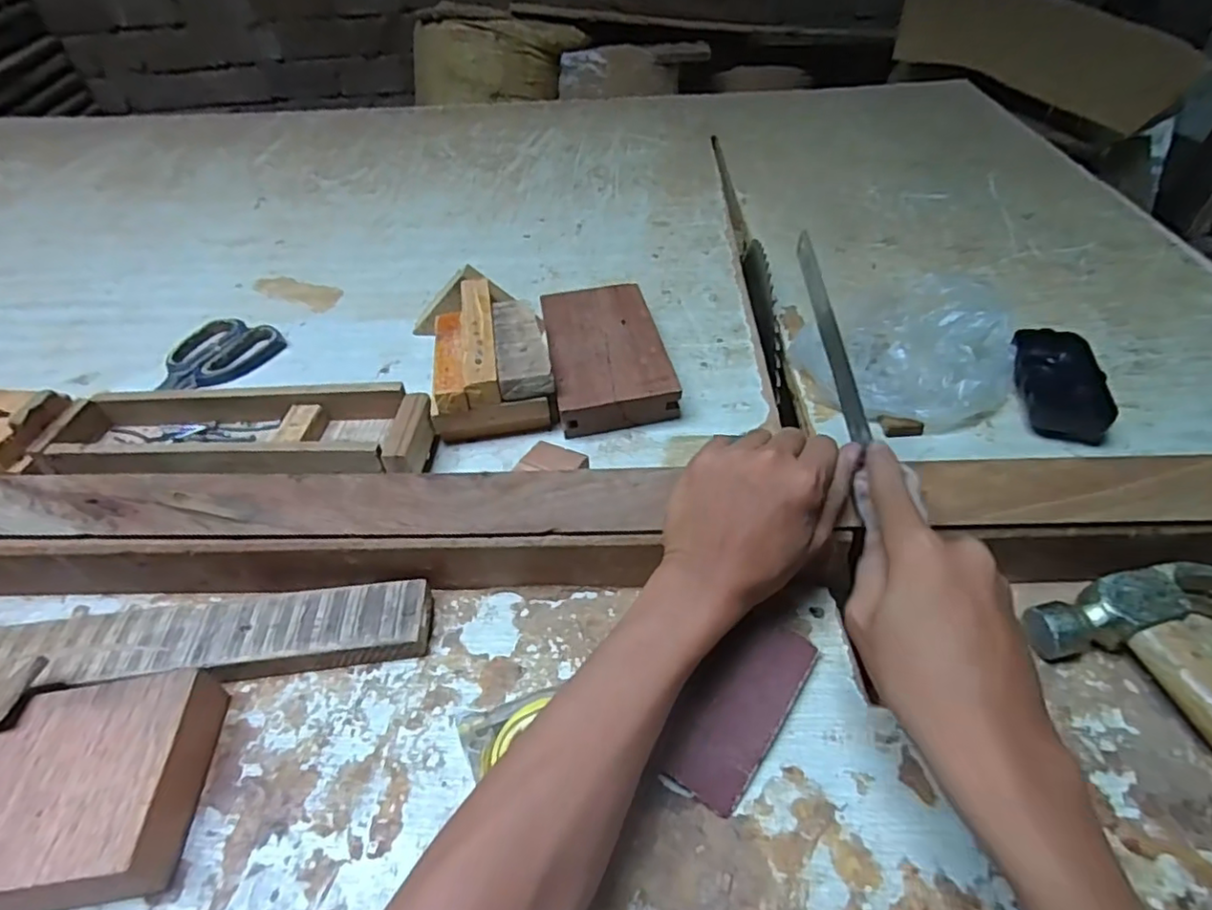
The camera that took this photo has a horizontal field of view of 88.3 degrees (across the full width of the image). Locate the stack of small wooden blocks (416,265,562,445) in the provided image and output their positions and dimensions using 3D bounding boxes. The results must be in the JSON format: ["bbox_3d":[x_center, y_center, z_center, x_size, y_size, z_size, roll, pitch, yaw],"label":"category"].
[{"bbox_3d":[-0.105,-0.090,0.522,0.103,0.060,0.182,-12,45,-8],"label":"stack of small wooden blocks"}]

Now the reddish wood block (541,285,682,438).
[{"bbox_3d":[0.000,-0.084,0.525,0.090,0.037,0.166,-8,45,-5],"label":"reddish wood block"}]

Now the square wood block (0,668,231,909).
[{"bbox_3d":[-0.245,0.159,0.294,0.091,0.035,0.092,-8,45,-4],"label":"square wood block"}]

